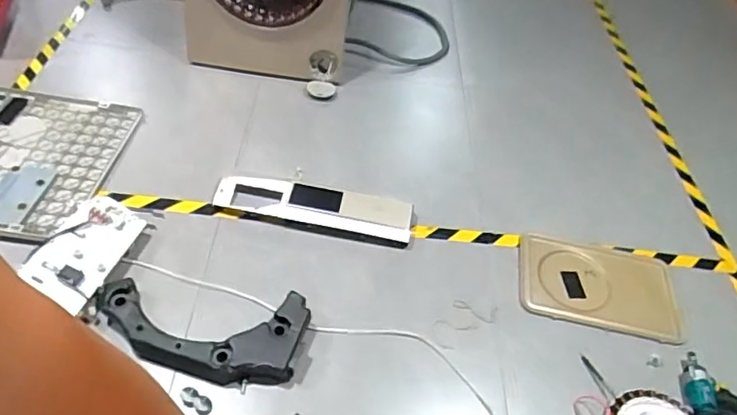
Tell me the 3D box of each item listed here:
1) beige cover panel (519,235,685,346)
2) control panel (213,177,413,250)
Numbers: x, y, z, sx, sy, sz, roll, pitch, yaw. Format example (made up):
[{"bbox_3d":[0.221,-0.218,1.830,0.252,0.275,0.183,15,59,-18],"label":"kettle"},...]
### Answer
[{"bbox_3d":[0.652,0.224,1.551,0.435,0.022,0.278,12,49,4],"label":"beige cover panel"},{"bbox_3d":[-0.162,-0.004,1.618,0.592,0.089,0.155,13,49,5],"label":"control panel"}]

